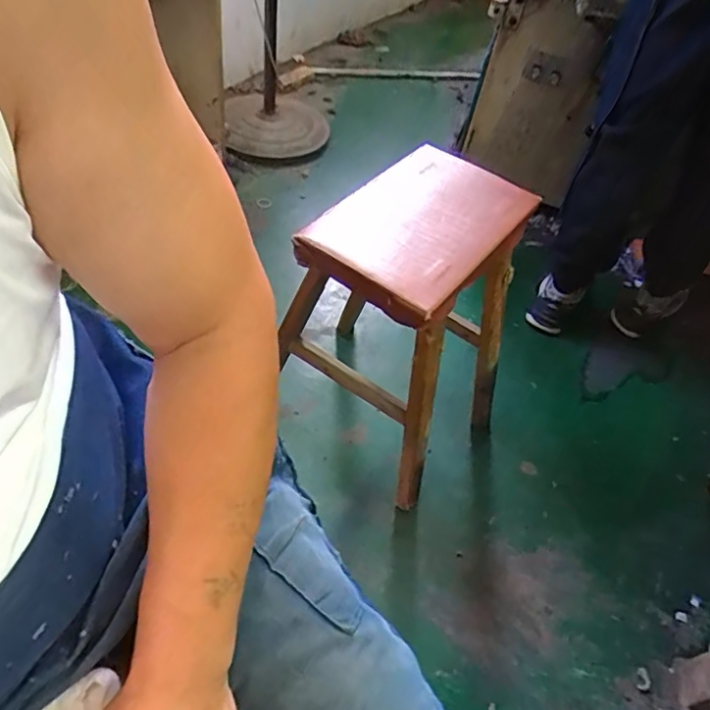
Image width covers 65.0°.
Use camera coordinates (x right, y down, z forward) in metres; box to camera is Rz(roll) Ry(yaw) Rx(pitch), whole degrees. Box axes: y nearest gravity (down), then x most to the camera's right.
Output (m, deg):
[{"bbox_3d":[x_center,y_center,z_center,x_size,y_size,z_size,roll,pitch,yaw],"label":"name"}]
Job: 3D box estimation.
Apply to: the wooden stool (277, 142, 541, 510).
[{"bbox_3d":[0.107,-0.030,0.997,0.246,0.511,0.357,33,52,25],"label":"wooden stool"}]

